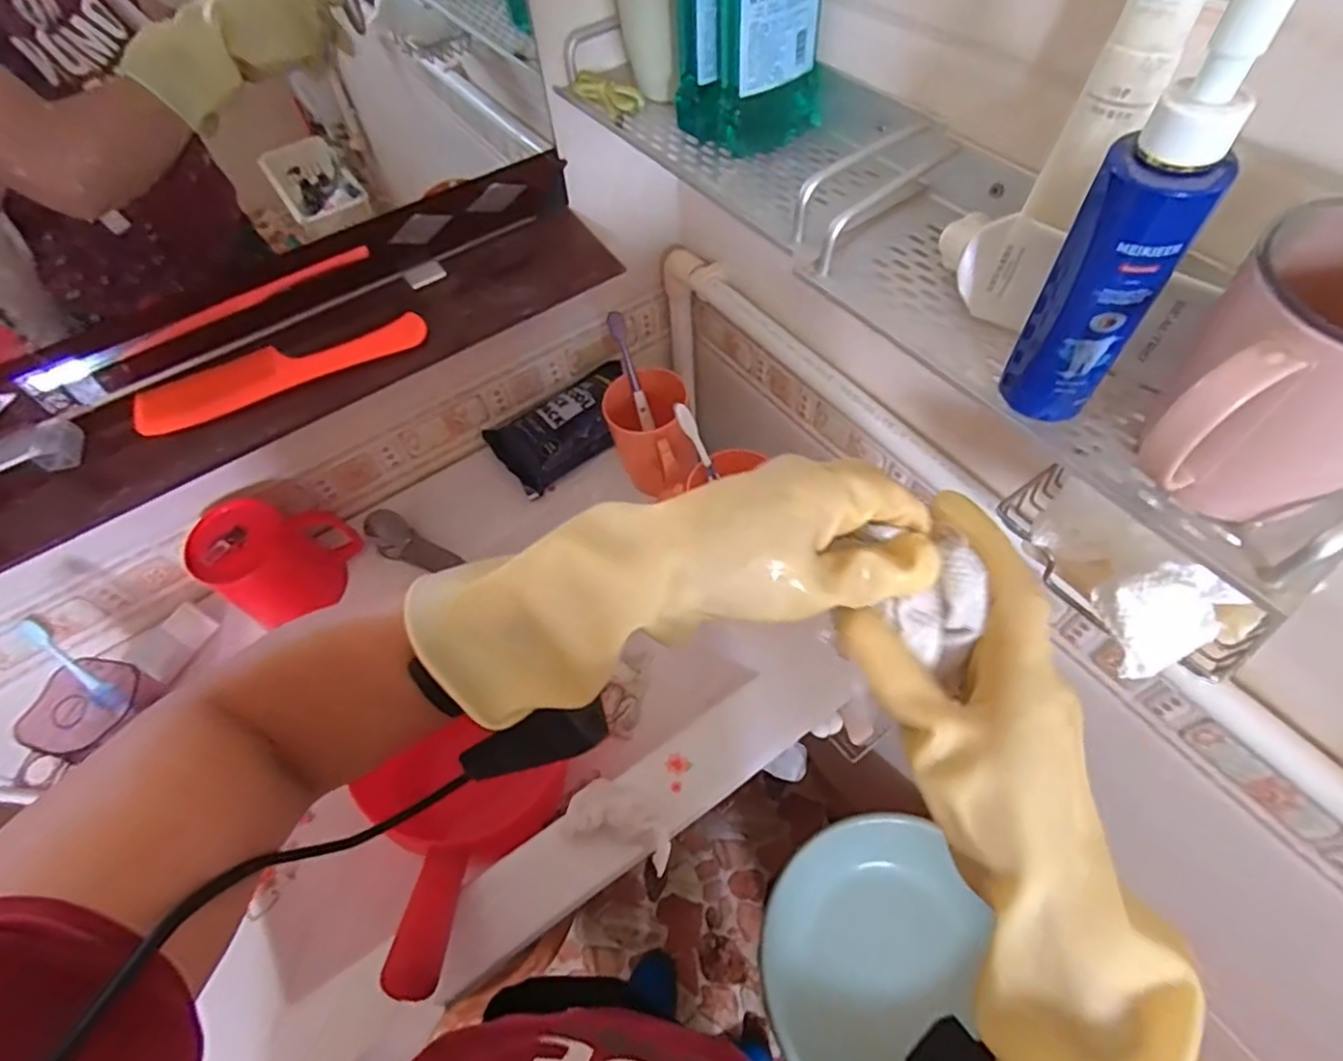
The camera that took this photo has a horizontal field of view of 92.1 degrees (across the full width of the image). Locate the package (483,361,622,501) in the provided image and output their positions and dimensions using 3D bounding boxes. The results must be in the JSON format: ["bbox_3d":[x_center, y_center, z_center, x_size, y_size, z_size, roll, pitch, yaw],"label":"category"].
[{"bbox_3d":[-0.112,-0.120,0.723,0.167,0.046,0.099,-37,61,-19],"label":"package"}]

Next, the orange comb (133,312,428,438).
[{"bbox_3d":[-0.296,-0.124,0.497,0.211,0.011,0.047,-20,57,-9],"label":"orange comb"}]

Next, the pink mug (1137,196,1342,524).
[{"bbox_3d":[0.237,-0.051,0.243,0.110,0.104,0.089,-36,61,-18],"label":"pink mug"}]

